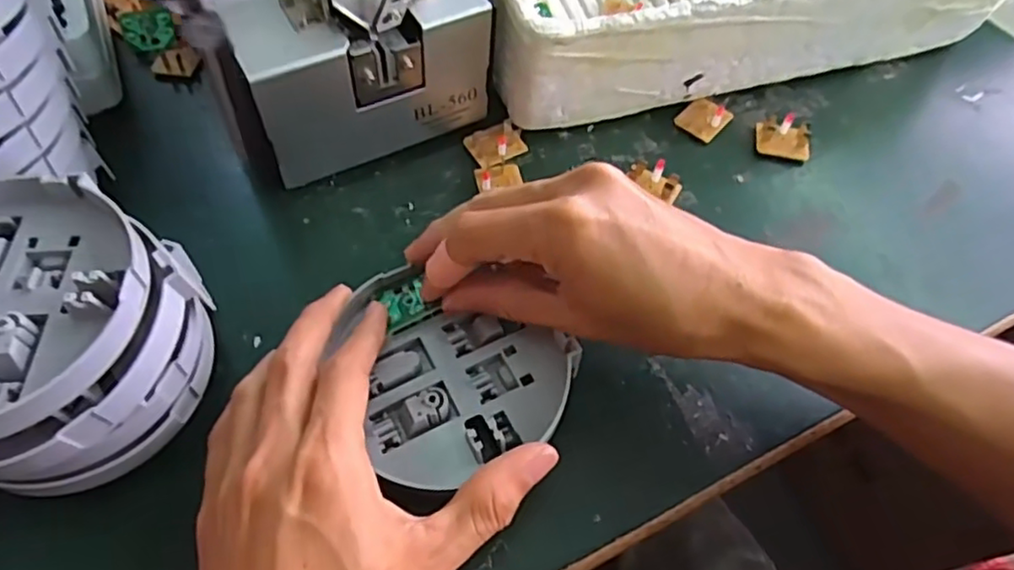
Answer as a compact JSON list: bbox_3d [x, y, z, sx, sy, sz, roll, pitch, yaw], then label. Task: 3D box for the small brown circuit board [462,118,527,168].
[{"bbox_3d":[-0.006,-0.080,0.369,0.030,0.005,0.026,-30,72,-11],"label":"small brown circuit board"}]

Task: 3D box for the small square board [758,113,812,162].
[{"bbox_3d":[0.163,-0.088,0.385,0.031,0.012,0.026,11,57,3],"label":"small square board"}]

